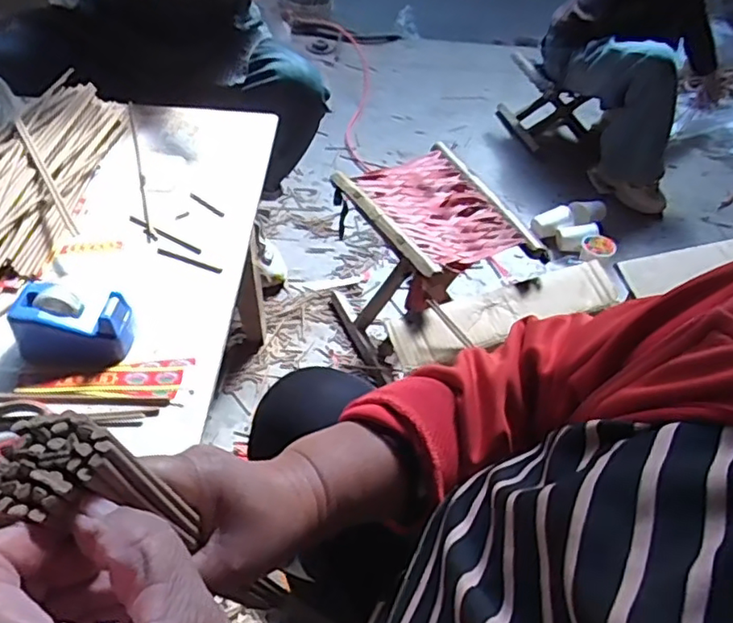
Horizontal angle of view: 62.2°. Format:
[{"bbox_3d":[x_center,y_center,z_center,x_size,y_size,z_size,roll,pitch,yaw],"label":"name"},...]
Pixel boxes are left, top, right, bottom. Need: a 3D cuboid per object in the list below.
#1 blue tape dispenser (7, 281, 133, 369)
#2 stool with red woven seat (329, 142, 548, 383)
[{"bbox_3d":[-0.275,0.014,0.573,0.101,0.052,0.061,6,45,0],"label":"blue tape dispenser"},{"bbox_3d":[0.087,-0.056,1.114,0.277,0.322,0.315,-17,49,-21],"label":"stool with red woven seat"}]

